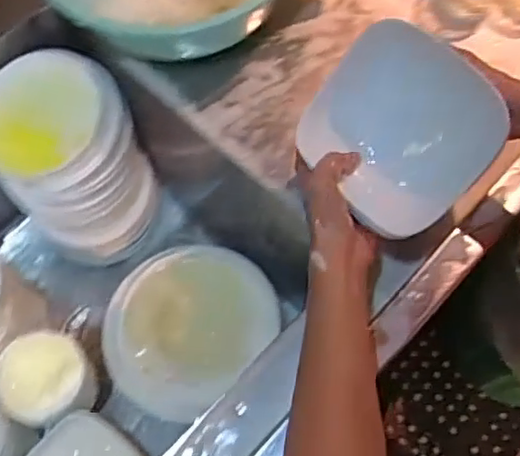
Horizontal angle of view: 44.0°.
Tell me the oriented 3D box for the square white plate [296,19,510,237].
[{"bbox_3d":[0.124,-0.089,0.560,0.148,0.016,0.151,-45,83,9],"label":"square white plate"}]

